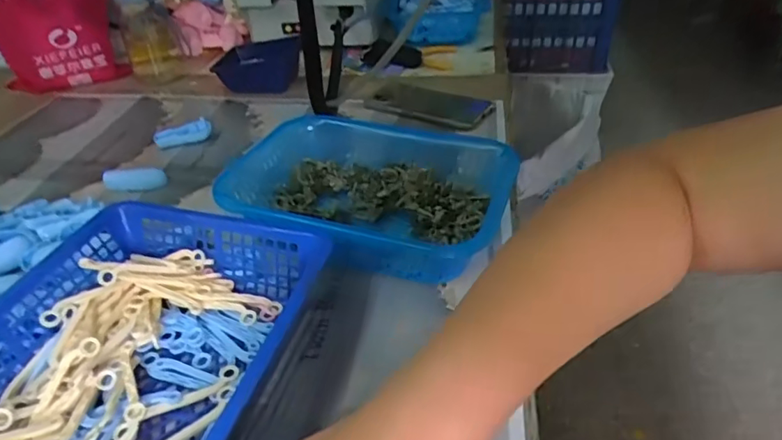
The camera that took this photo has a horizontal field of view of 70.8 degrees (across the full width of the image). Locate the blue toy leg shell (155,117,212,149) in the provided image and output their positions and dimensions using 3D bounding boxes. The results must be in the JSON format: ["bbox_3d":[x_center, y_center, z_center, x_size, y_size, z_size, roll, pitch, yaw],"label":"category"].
[{"bbox_3d":[-0.258,-0.106,0.687,0.069,0.023,0.021,-21,41,-25],"label":"blue toy leg shell"}]

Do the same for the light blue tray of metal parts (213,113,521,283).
[{"bbox_3d":[-0.028,-0.022,0.529,0.263,0.067,0.195,16,40,22],"label":"light blue tray of metal parts"}]

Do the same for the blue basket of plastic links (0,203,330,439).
[{"bbox_3d":[-0.189,0.101,0.372,0.201,0.056,0.280,11,39,15],"label":"blue basket of plastic links"}]

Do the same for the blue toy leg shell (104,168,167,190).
[{"bbox_3d":[-0.287,-0.045,0.613,0.068,0.018,0.025,-2,37,-1],"label":"blue toy leg shell"}]

